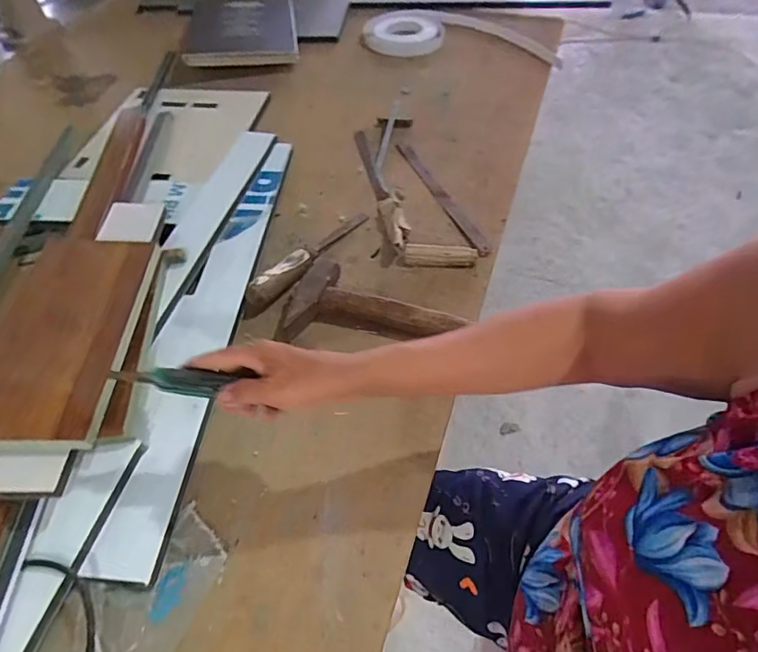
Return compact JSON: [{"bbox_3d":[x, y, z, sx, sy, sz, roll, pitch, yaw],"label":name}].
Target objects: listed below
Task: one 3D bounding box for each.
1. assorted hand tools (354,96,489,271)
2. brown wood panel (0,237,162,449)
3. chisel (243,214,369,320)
[{"bbox_3d":[0.057,-0.235,0.826,0.155,0.035,0.386,-7,53,-5],"label":"assorted hand tools"},{"bbox_3d":[-0.330,0.001,0.540,0.134,0.021,0.268,1,51,-12],"label":"brown wood panel"},{"bbox_3d":[-0.098,-0.101,0.723,0.032,0.033,0.255,31,58,22],"label":"chisel"}]

